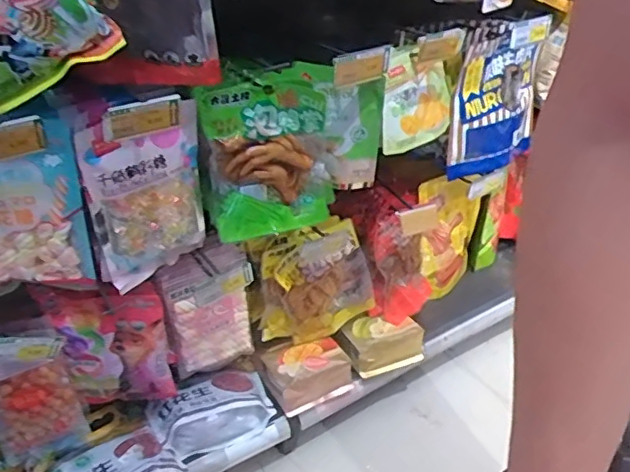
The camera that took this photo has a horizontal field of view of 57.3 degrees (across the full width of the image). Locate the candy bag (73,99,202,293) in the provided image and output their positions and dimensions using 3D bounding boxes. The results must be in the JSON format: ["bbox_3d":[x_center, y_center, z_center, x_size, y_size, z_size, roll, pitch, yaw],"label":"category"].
[{"bbox_3d":[-0.219,-0.059,0.767,0.162,0.245,0.054,-23,41,-30],"label":"candy bag"}]

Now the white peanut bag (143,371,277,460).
[{"bbox_3d":[-0.179,0.295,0.999,0.200,0.068,0.126,-18,38,-25],"label":"white peanut bag"}]

